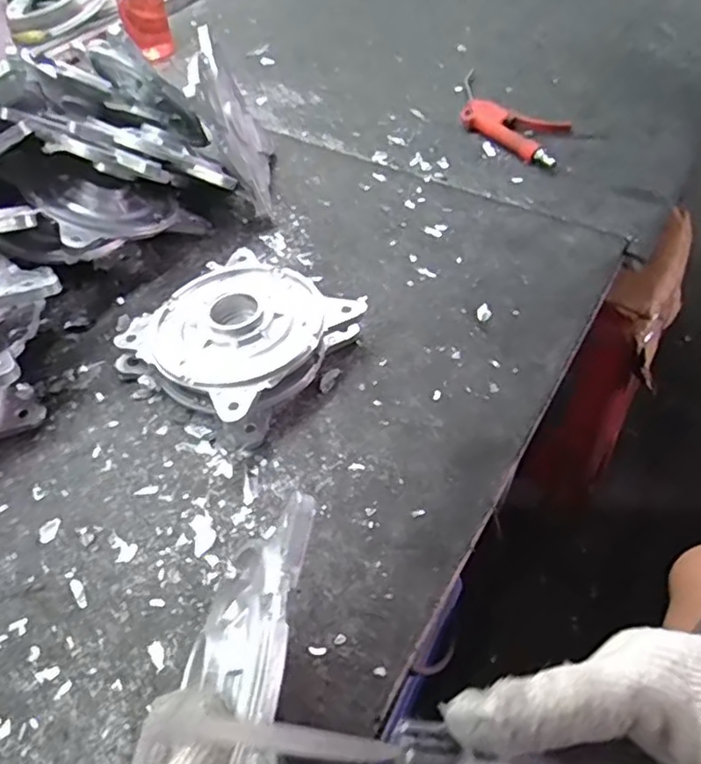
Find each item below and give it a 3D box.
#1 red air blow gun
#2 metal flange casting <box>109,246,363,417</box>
[{"bbox_3d":[0.183,-0.320,0.770,0.081,0.027,0.214,-29,55,-20],"label":"red air blow gun"},{"bbox_3d":[-0.087,-0.042,0.525,0.144,0.043,0.156,32,59,25],"label":"metal flange casting"}]

